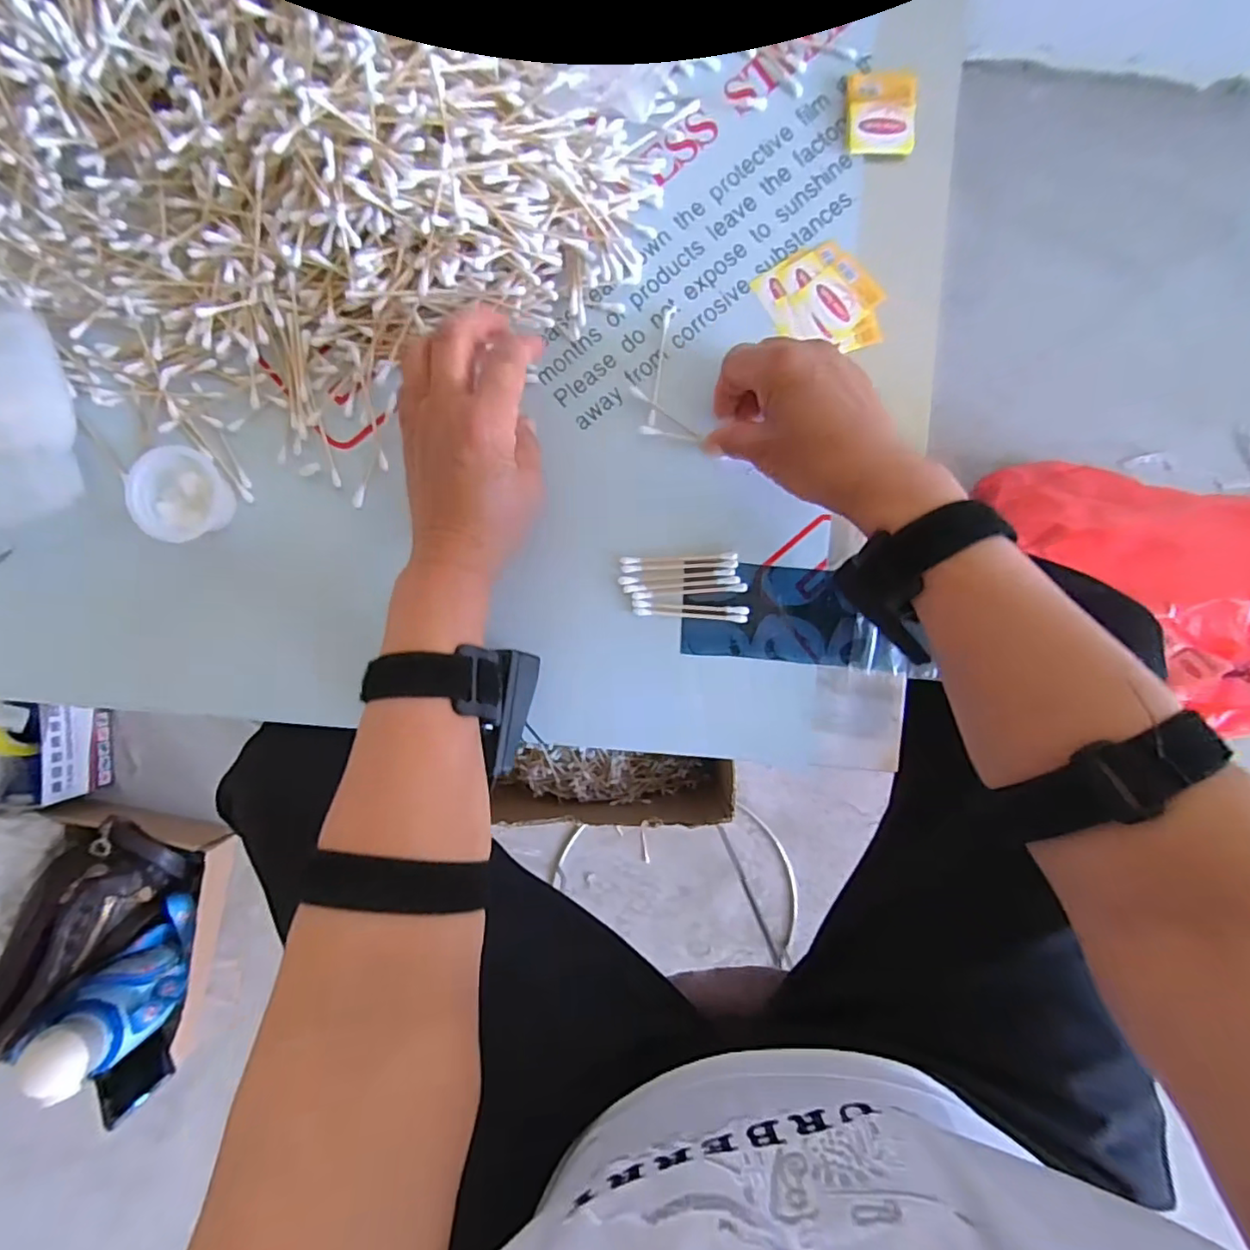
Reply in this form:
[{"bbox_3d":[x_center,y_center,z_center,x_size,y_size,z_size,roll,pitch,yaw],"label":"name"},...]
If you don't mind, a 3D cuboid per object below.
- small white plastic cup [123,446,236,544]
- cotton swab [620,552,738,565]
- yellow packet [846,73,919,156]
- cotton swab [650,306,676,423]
[{"bbox_3d":[-0.265,-0.078,0.345,0.048,0.024,0.055,-37,91,0],"label":"small white plastic cup"},{"bbox_3d":[0.034,-0.042,0.367,0.073,0.004,0.006,-3,90,0],"label":"cotton swab"},{"bbox_3d":[0.160,-0.319,0.361,0.044,0.010,0.044,2,90,-1],"label":"yellow packet"},{"bbox_3d":[0.023,-0.164,0.366,0.006,0.004,0.077,11,90,-1],"label":"cotton swab"}]

